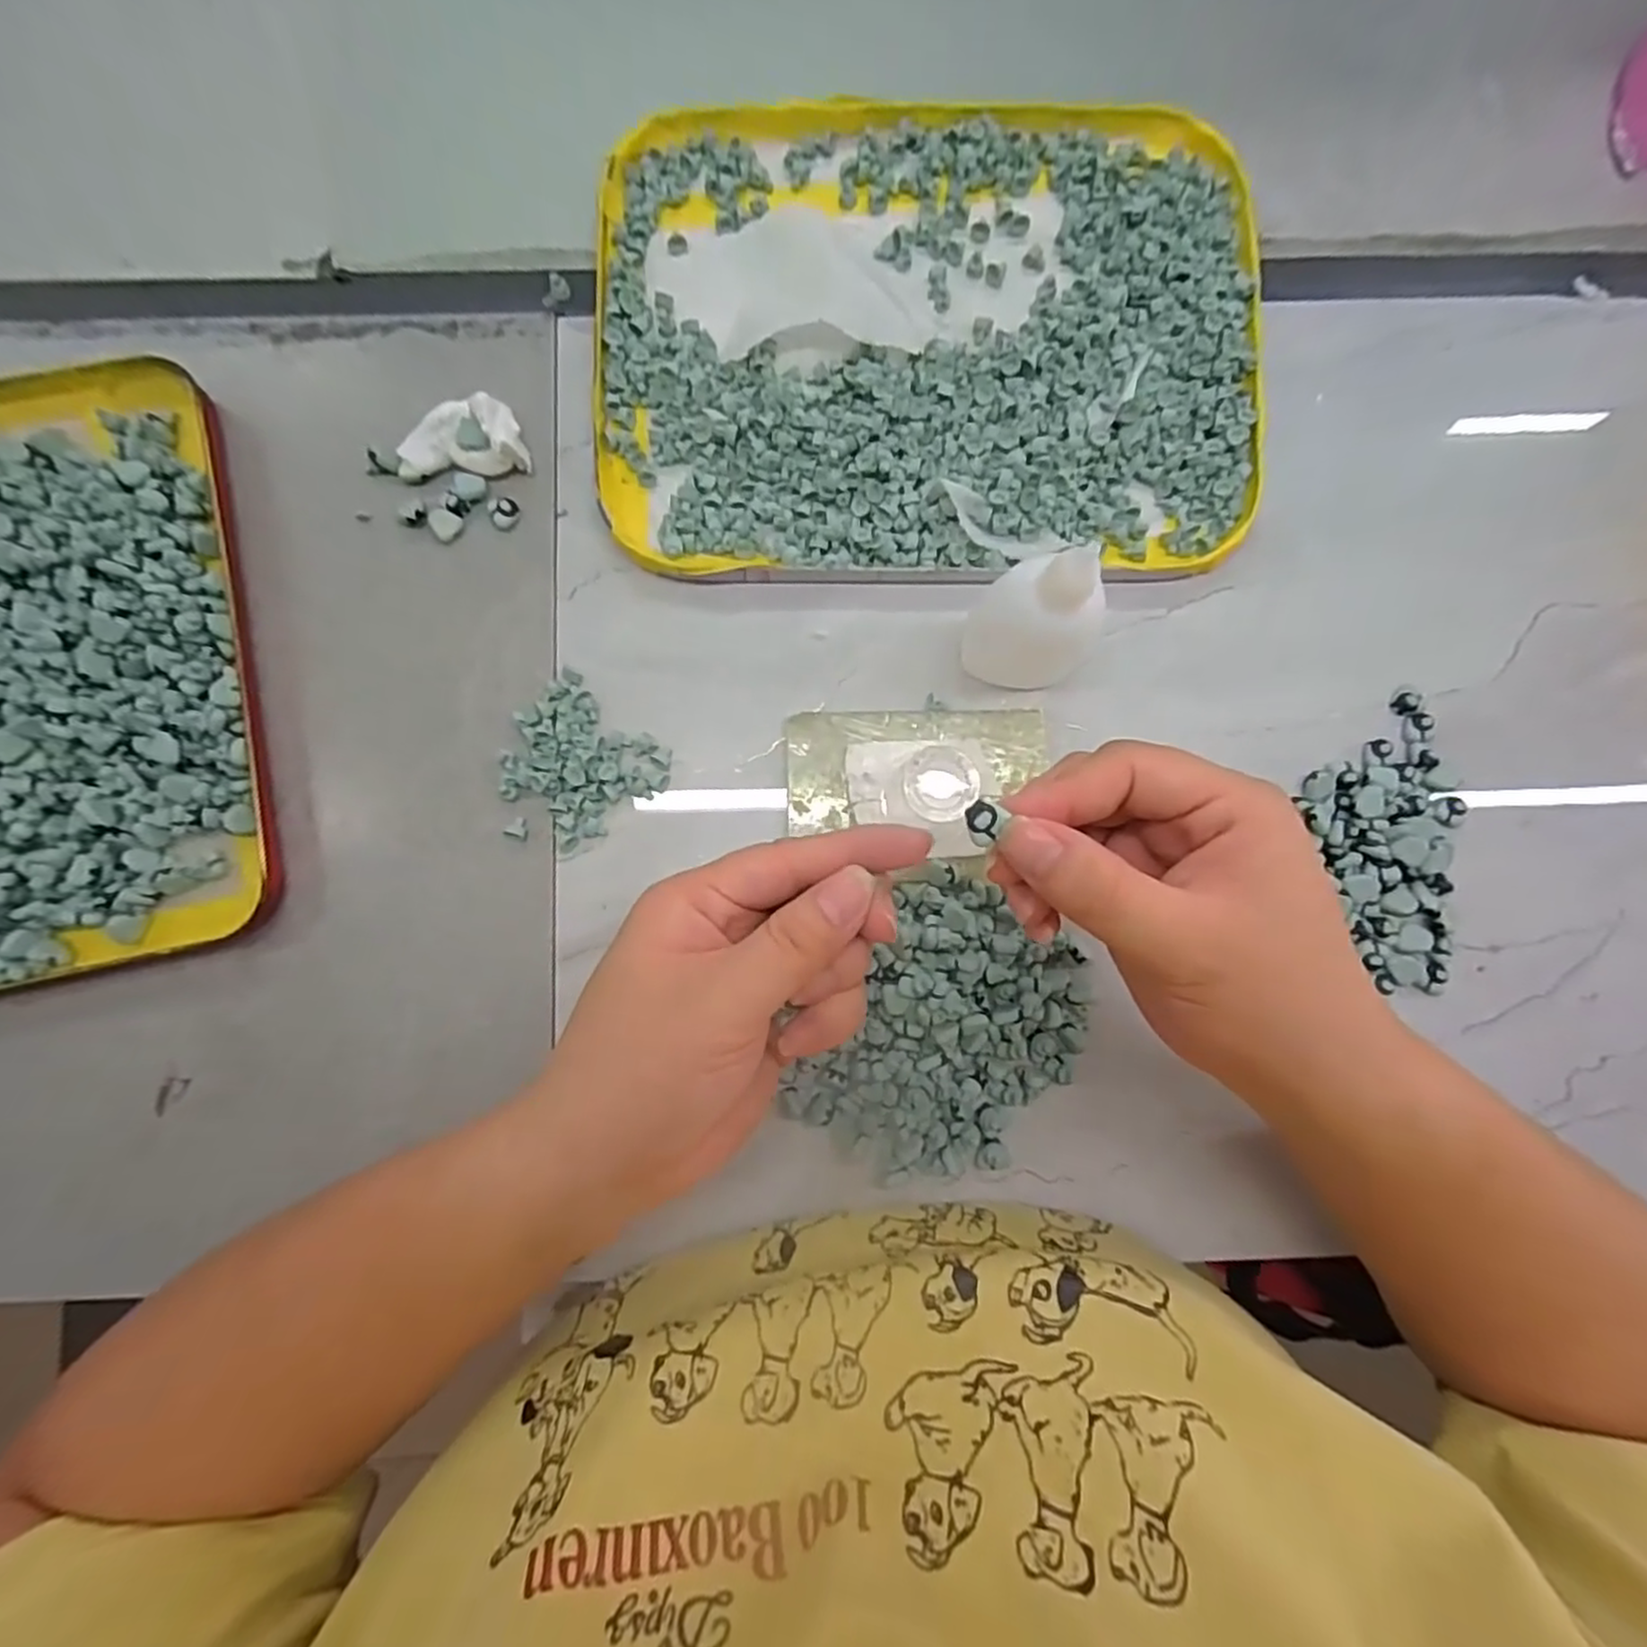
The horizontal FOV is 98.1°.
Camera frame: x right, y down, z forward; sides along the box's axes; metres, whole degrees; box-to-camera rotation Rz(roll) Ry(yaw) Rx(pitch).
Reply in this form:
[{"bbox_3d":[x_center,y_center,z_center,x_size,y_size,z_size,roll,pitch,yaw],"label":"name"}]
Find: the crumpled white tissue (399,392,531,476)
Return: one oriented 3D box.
[{"bbox_3d":[-0.148,-0.158,0.293,0.049,0.019,0.023,-6,85,-1],"label":"crumpled white tissue"}]

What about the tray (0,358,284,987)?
[{"bbox_3d":[-0.351,-0.054,0.284,0.243,0.026,0.237,-12,85,-2],"label":"tray"}]

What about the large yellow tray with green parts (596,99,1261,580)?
[{"bbox_3d":[0.044,-0.203,0.302,0.269,0.020,0.204,0,85,0],"label":"large yellow tray with green parts"}]

